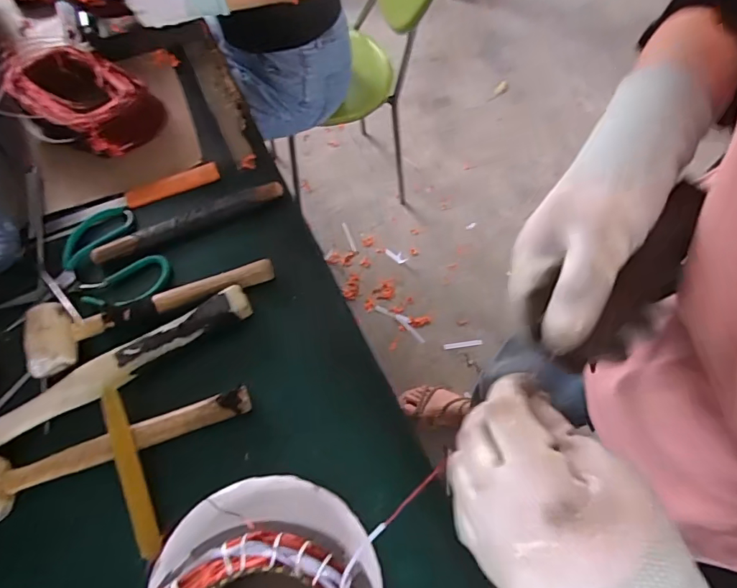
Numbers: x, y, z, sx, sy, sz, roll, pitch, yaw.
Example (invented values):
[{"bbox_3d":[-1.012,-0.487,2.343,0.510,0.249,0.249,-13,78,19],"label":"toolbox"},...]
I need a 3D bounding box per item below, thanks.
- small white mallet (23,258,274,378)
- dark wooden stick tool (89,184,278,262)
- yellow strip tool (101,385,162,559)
[{"bbox_3d":[-0.232,0.003,0.516,0.250,0.040,0.069,-26,67,-14],"label":"small white mallet"},{"bbox_3d":[-0.215,-0.090,0.580,0.231,0.014,0.026,-25,67,-14],"label":"dark wooden stick tool"},{"bbox_3d":[-0.225,0.163,0.450,0.021,0.008,0.158,-21,73,-15],"label":"yellow strip tool"}]

